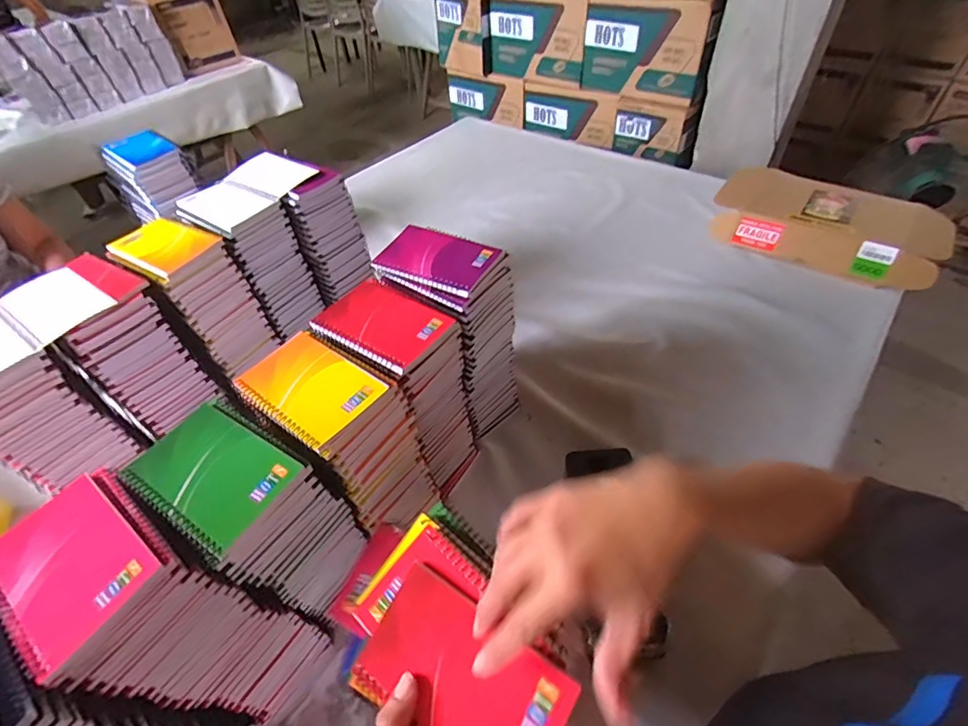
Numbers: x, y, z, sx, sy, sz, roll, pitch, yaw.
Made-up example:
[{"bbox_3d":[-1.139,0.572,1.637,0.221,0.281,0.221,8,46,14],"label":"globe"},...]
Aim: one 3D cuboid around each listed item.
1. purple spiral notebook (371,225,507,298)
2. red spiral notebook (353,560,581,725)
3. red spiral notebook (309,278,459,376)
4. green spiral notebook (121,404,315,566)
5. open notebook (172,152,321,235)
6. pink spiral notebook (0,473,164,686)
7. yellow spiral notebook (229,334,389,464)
[{"bbox_3d":[-0.053,-0.121,0.523,0.131,0.011,0.086,21,54,22],"label":"purple spiral notebook"},{"bbox_3d":[-0.016,0.199,0.290,0.131,0.006,0.079,24,76,27],"label":"red spiral notebook"},{"bbox_3d":[-0.108,-0.042,0.475,0.136,0.013,0.091,28,57,26],"label":"red spiral notebook"},{"bbox_3d":[-0.219,0.089,0.370,0.128,0.017,0.087,25,55,25],"label":"green spiral notebook"},{"bbox_3d":[-0.348,-0.252,0.660,0.139,0.032,0.161,25,55,25],"label":"open notebook"},{"bbox_3d":[-0.296,0.141,0.321,0.126,0.009,0.082,27,56,25],"label":"pink spiral notebook"},{"bbox_3d":[-0.163,0.019,0.421,0.129,0.007,0.084,28,55,25],"label":"yellow spiral notebook"}]

